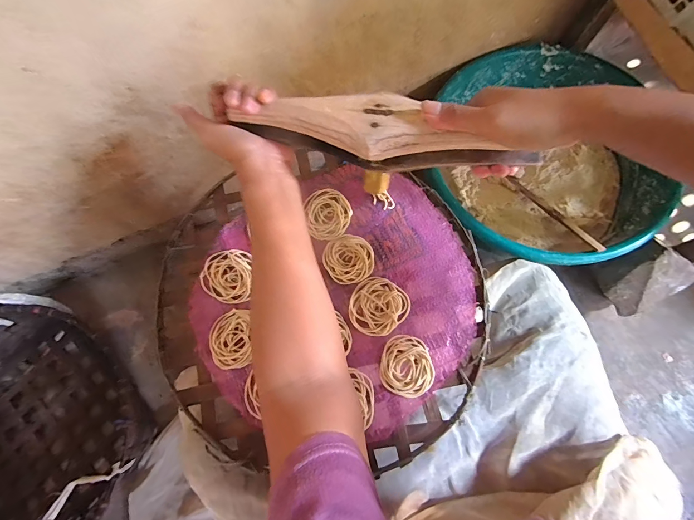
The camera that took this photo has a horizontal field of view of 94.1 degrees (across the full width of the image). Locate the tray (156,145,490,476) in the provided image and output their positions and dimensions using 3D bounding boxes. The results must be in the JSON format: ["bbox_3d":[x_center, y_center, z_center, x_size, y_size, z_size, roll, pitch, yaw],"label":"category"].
[{"bbox_3d":[-0.035,0.046,0.412,0.405,0.020,0.385,0,74,1],"label":"tray"}]

